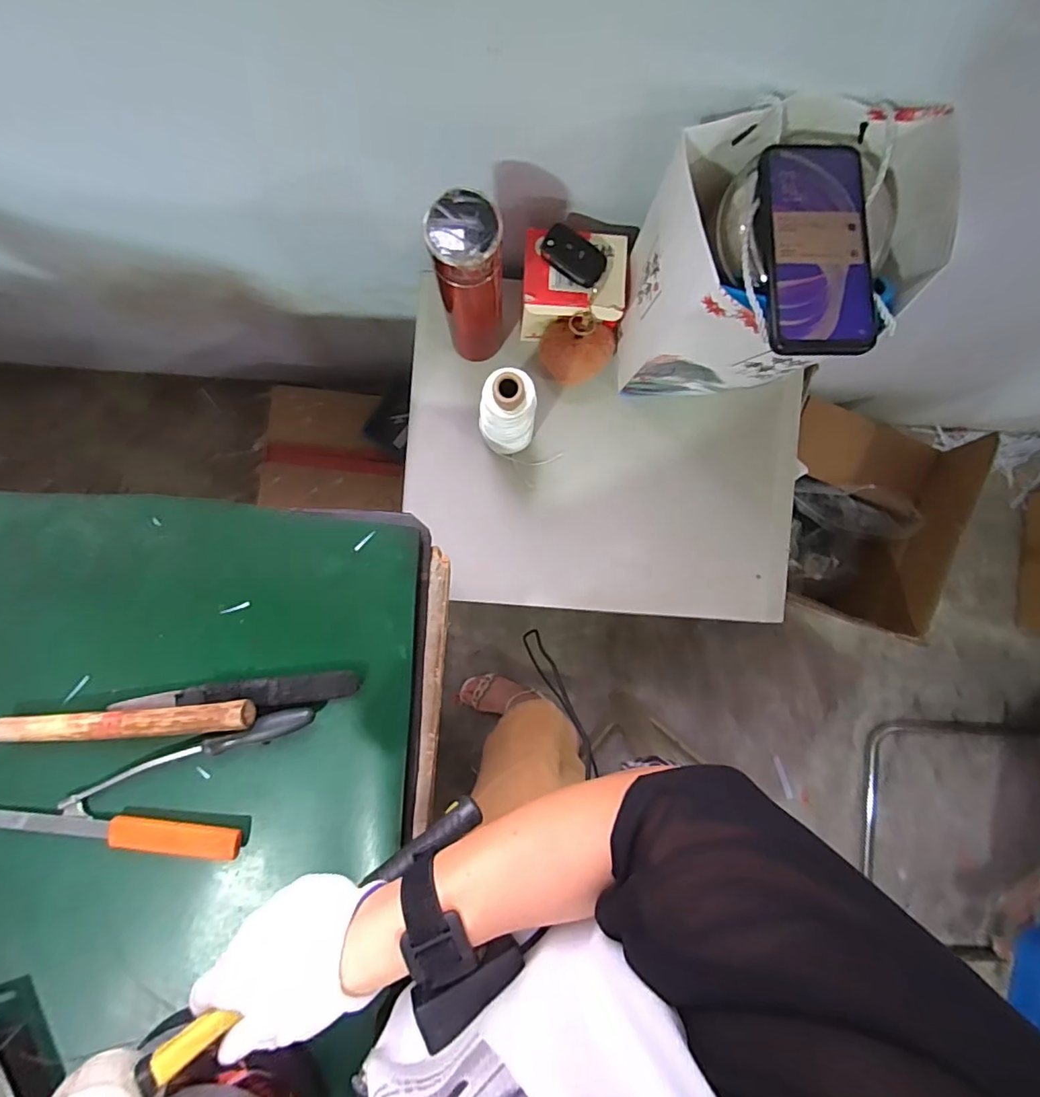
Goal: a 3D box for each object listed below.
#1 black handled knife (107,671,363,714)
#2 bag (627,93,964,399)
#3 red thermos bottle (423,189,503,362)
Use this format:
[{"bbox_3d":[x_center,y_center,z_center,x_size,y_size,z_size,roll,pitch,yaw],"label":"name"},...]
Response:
[{"bbox_3d":[-0.267,0.139,0.479,0.234,0.016,0.031,-6,92,-1],"label":"black handled knife"},{"bbox_3d":[0.228,-0.259,0.502,0.222,0.236,0.190,-9,91,-2],"label":"bag"},{"bbox_3d":[-0.048,-0.259,0.525,0.057,0.231,0.057,-6,91,-2],"label":"red thermos bottle"}]

